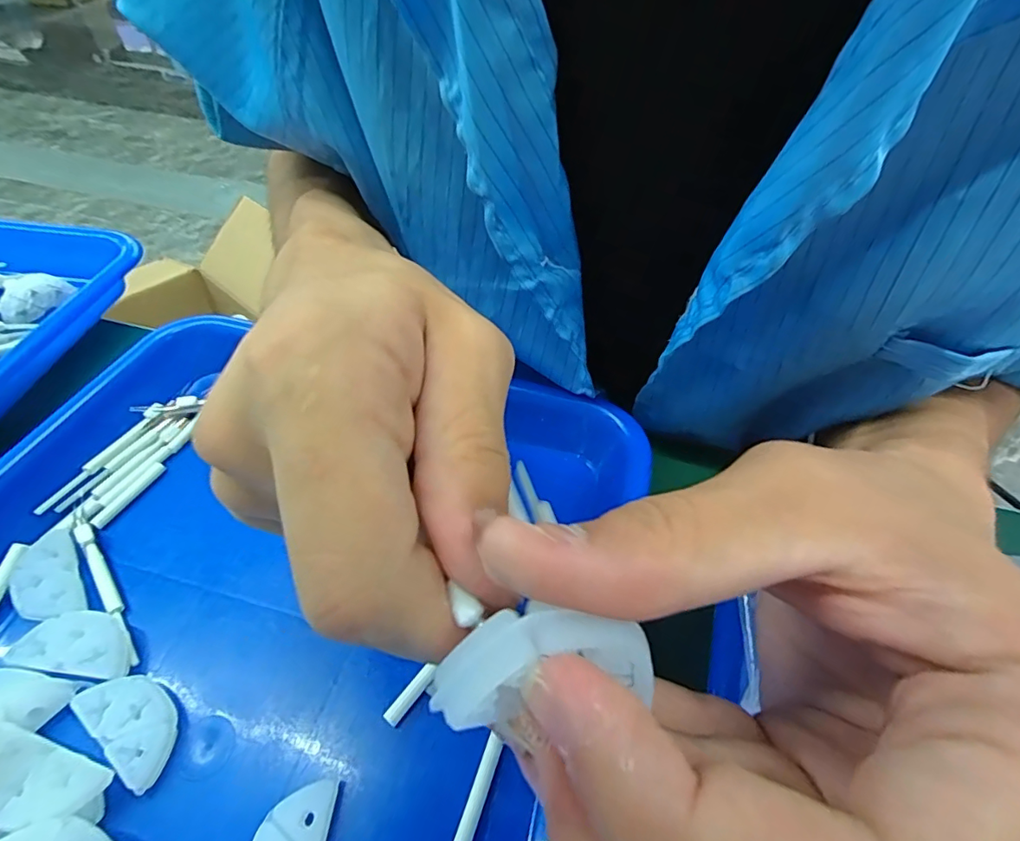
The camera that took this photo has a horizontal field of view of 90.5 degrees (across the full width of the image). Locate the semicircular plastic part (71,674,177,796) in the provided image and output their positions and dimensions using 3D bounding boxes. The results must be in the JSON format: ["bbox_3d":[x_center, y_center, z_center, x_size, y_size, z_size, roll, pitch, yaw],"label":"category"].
[{"bbox_3d":[-0.120,0.096,0.162,0.037,0.008,0.019,33,56,22],"label":"semicircular plastic part"}]

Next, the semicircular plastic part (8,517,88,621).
[{"bbox_3d":[-0.174,0.057,0.190,0.020,0.005,0.042,-25,56,-21],"label":"semicircular plastic part"}]

